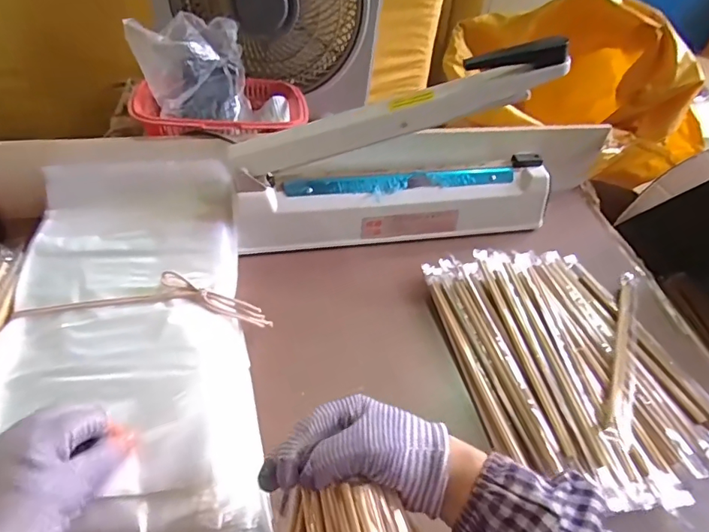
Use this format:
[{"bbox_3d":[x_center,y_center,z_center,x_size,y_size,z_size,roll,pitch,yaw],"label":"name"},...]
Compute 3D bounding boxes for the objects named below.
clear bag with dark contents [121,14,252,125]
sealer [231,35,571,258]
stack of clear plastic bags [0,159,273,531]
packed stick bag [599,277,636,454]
[{"bbox_3d":[-0.214,-0.258,0.638,0.138,0.097,0.101,-8,50,-13],"label":"clear bag with dark contents"},{"bbox_3d":[0.070,-0.128,0.582,0.422,0.221,0.077,-4,49,-9],"label":"sealer"},{"bbox_3d":[-0.221,0.062,0.475,0.239,0.062,0.446,-12,55,-15],"label":"stack of clear plastic bags"},{"bbox_3d":[0.294,0.085,0.528,0.027,0.009,0.260,22,50,13],"label":"packed stick bag"}]

